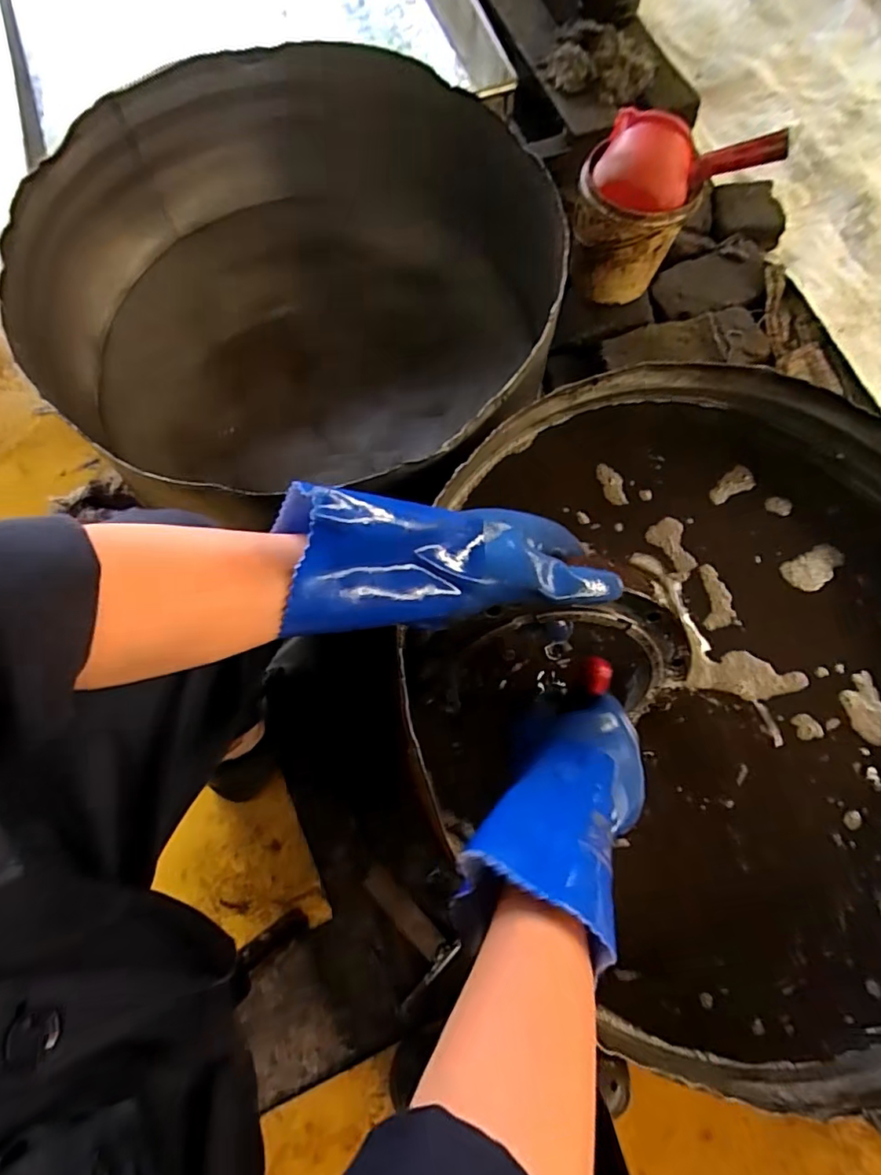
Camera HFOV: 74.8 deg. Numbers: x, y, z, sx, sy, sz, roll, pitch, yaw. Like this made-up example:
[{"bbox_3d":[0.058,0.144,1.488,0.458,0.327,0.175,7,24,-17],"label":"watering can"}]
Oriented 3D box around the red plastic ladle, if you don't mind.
[{"bbox_3d":[0.347,-0.594,0.829,0.234,0.097,0.106,19,73,4],"label":"red plastic ladle"}]

